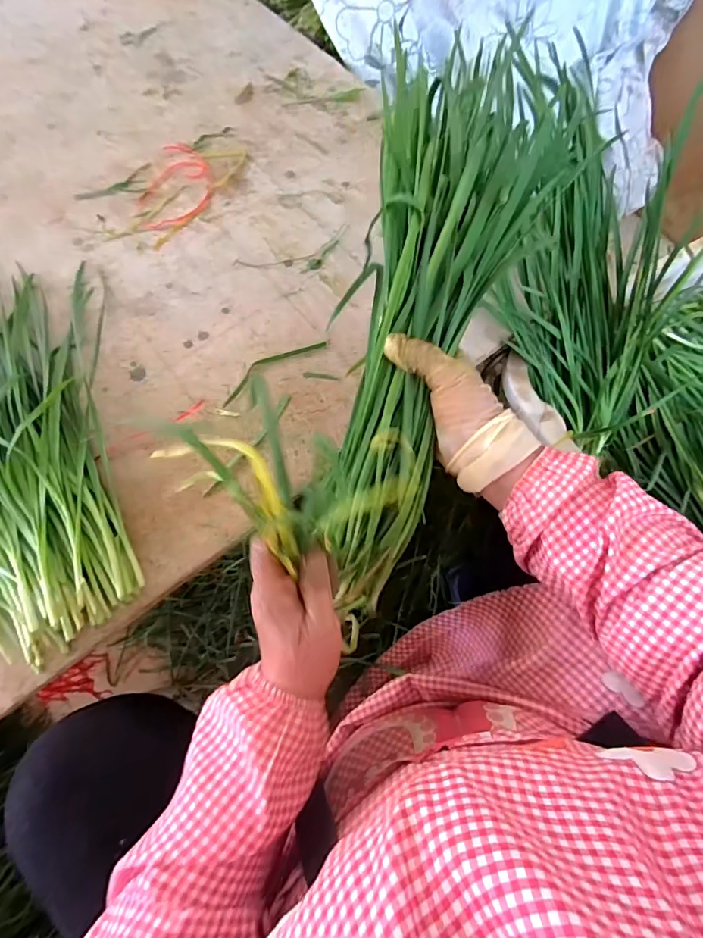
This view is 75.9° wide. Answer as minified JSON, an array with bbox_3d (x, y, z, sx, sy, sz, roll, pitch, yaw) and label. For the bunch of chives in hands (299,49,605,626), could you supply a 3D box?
[{"bbox_3d":[0.055,-0.095,0.347,0.136,0.057,0.420,17,96,7],"label":"bunch of chives in hands"}]

